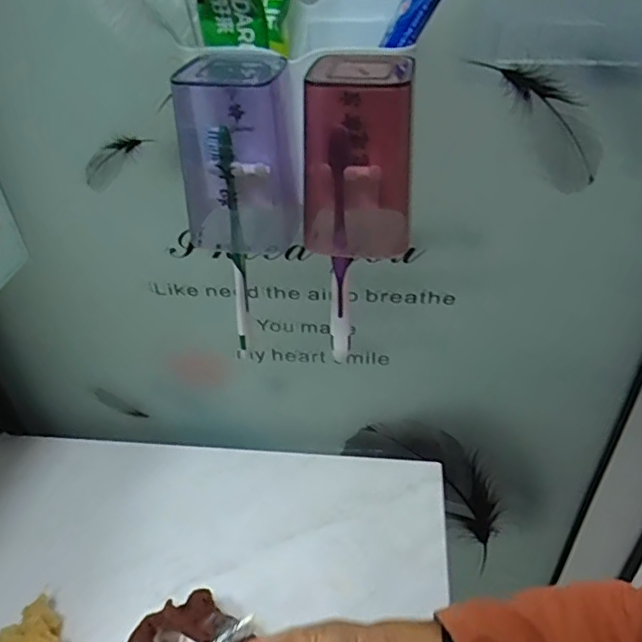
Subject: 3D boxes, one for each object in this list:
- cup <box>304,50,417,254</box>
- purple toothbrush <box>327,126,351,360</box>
[{"bbox_3d":[0.024,-0.104,0.333,0.063,0.089,0.066,-3,38,2],"label":"cup"},{"bbox_3d":[0.013,-0.045,0.399,0.017,0.178,0.016,-2,38,3],"label":"purple toothbrush"}]

